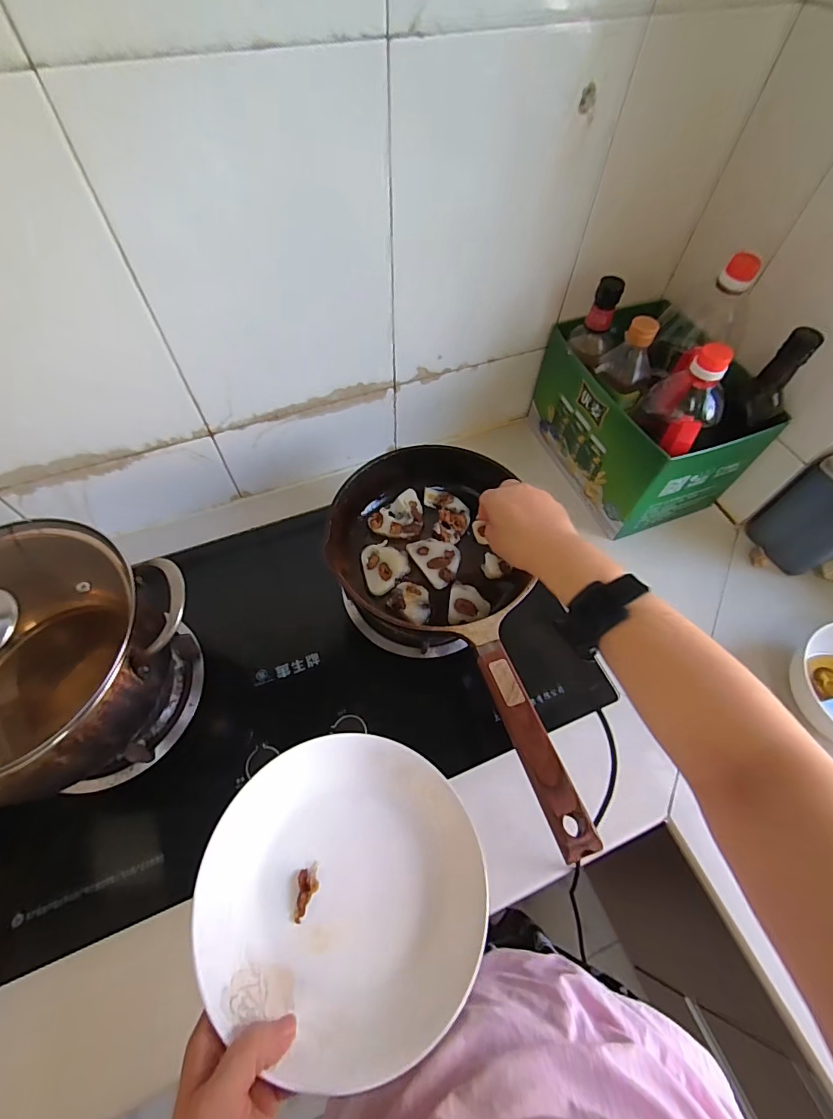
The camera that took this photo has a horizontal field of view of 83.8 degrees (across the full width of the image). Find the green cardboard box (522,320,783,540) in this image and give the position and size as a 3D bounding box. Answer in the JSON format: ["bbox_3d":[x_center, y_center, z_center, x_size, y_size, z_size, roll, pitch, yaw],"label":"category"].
[{"bbox_3d":[0.316,-0.196,0.669,0.186,0.165,0.257,-18,63,-12],"label":"green cardboard box"}]

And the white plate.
[{"bbox_3d":[-0.050,0.238,0.343,0.195,0.028,0.199,8,51,-9],"label":"white plate"}]

